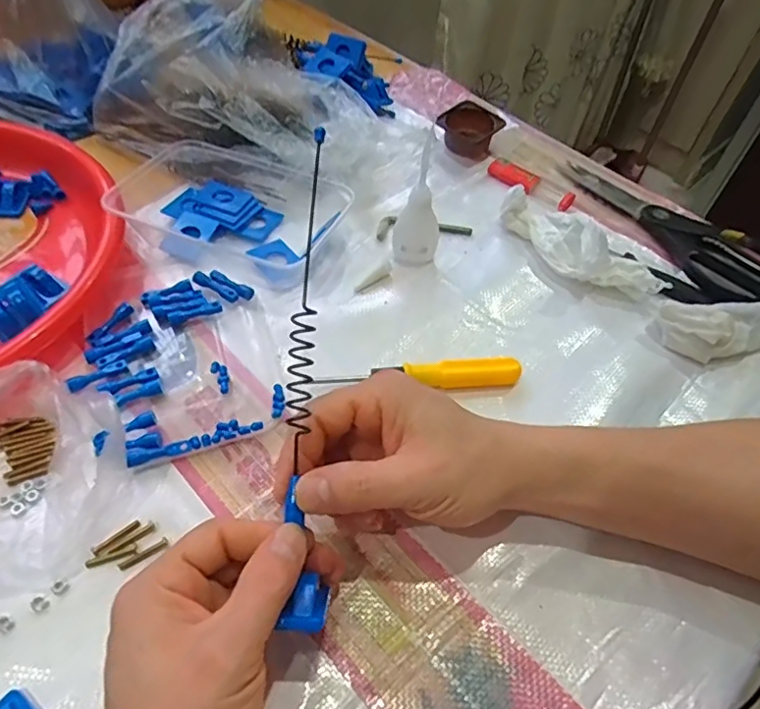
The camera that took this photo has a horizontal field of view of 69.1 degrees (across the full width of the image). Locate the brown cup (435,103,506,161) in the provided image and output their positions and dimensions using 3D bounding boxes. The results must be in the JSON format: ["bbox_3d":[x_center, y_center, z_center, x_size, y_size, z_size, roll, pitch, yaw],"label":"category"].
[{"bbox_3d":[0.088,-0.216,0.535,0.052,0.034,0.042,29,56,17],"label":"brown cup"}]

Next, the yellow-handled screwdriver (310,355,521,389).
[{"bbox_3d":[0.027,0.016,0.369,0.134,0.020,0.016,-3,53,-6],"label":"yellow-handled screwdriver"}]

